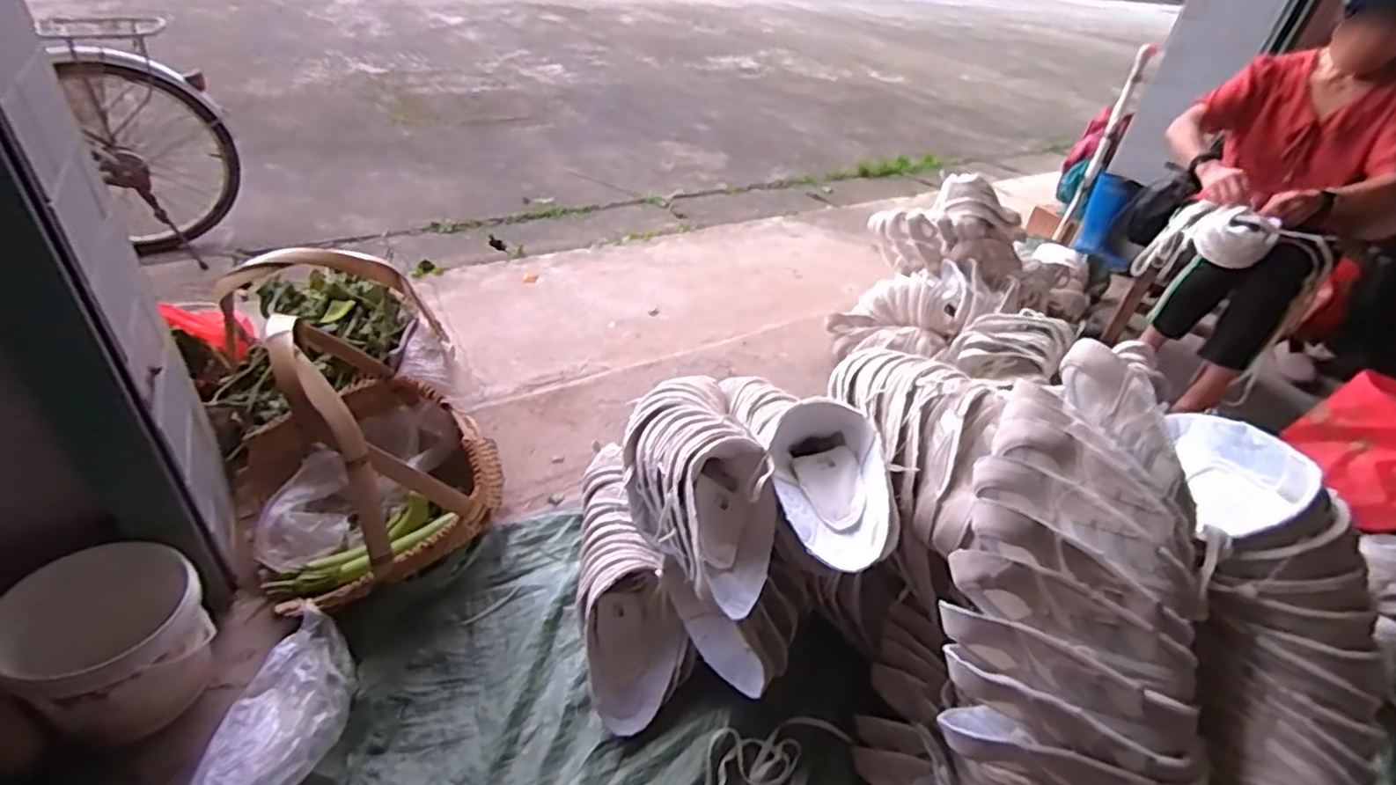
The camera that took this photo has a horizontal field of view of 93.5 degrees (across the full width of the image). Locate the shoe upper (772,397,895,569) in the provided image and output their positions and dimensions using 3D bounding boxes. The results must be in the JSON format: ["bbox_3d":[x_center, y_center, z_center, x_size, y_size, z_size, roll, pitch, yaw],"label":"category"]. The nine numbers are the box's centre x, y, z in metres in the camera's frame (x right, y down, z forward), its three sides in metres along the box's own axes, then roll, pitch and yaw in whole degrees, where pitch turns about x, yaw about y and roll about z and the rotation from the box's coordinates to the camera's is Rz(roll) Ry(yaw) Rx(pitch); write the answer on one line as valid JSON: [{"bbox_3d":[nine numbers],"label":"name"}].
[{"bbox_3d":[0.170,0.107,0.826,0.142,0.106,0.226,6,37,-2],"label":"shoe upper"}]

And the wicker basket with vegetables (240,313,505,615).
[{"bbox_3d":[-0.521,0.072,1.026,0.374,0.384,0.379,-23,47,-34],"label":"wicker basket with vegetables"}]

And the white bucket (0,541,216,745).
[{"bbox_3d":[-0.721,0.325,0.814,0.171,0.201,0.173,5,37,-4],"label":"white bucket"}]

